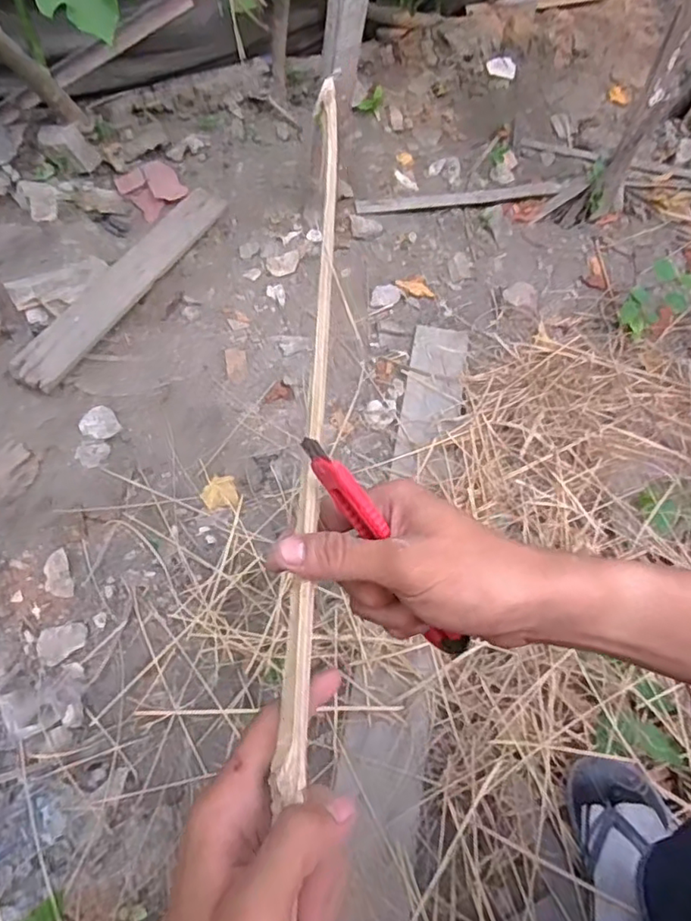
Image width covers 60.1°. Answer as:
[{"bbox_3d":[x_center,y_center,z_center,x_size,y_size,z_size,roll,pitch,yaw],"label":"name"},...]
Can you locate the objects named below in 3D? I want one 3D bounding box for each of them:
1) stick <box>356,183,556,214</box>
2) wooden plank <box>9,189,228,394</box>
[{"bbox_3d":[0.262,-0.614,1.386,0.483,0.024,0.045,-9,50,-4],"label":"stick"},{"bbox_3d":[-0.436,-0.364,1.196,0.097,0.024,0.587,29,62,4],"label":"wooden plank"}]

